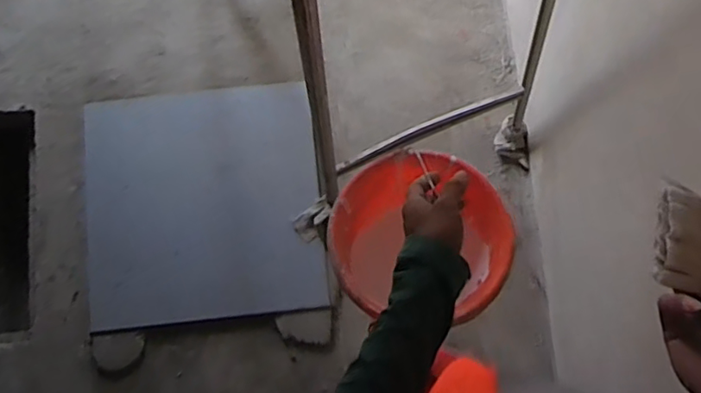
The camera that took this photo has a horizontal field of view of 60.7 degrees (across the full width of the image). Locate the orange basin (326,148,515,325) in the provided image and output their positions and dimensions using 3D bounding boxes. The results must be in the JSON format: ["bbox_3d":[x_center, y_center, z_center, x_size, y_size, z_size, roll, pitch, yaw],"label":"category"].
[{"bbox_3d":[0.097,0.049,0.833,0.240,0.093,0.211,13,78,3],"label":"orange basin"}]

